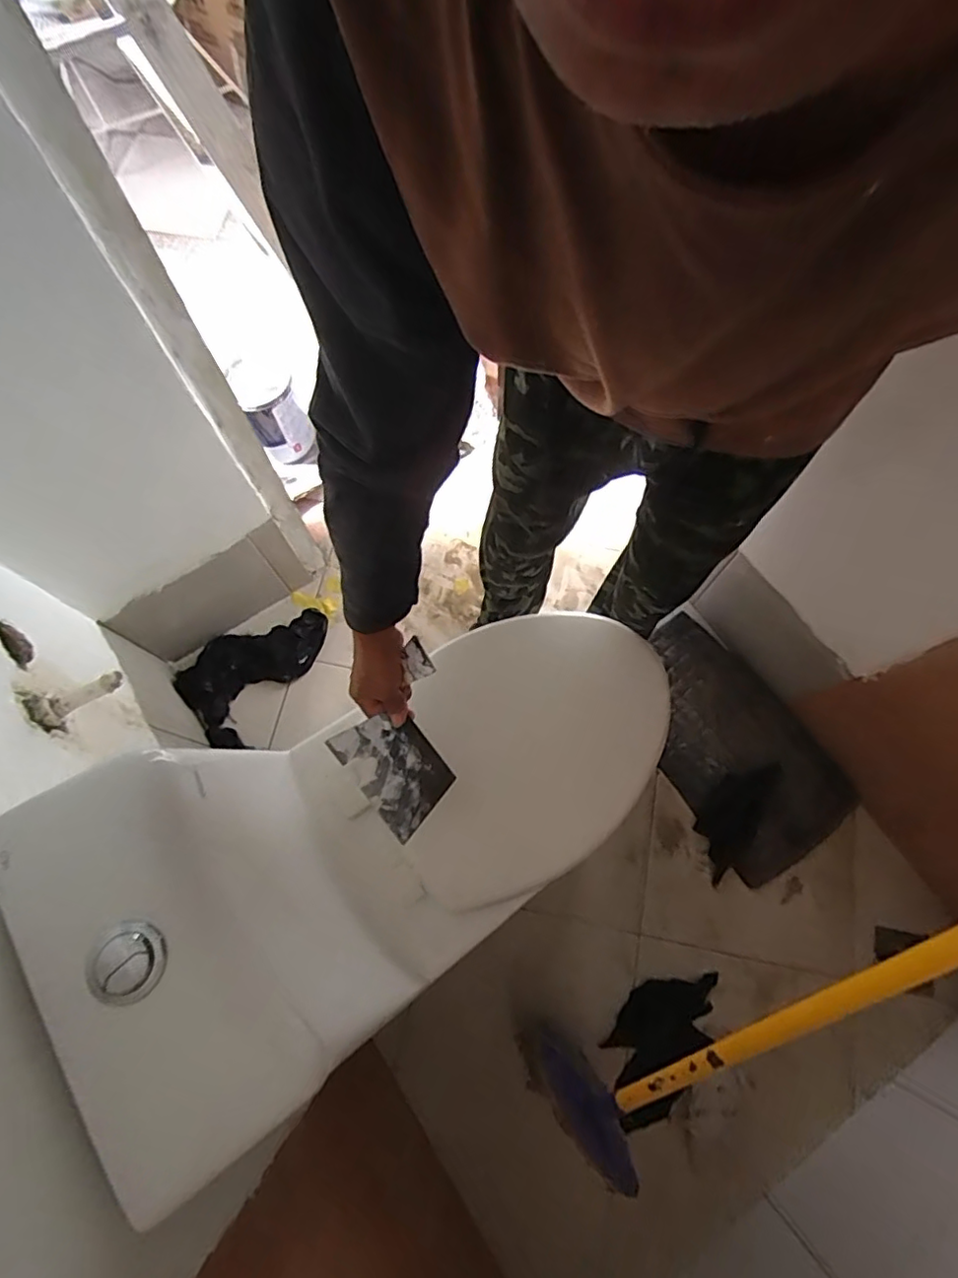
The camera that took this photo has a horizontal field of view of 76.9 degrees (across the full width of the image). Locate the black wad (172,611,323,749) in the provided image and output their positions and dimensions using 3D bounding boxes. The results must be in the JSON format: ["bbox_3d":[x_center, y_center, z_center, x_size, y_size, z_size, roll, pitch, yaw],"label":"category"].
[{"bbox_3d":[-0.502,0.047,1.321,0.212,0.051,0.353,34,74,9],"label":"black wad"}]

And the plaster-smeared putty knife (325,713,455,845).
[{"bbox_3d":[-0.099,0.154,0.730,0.098,0.006,0.141,-38,90,-21],"label":"plaster-smeared putty knife"}]

